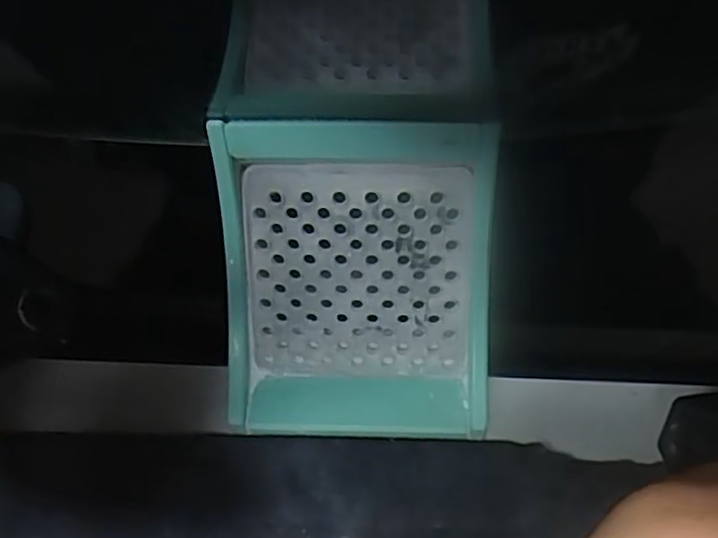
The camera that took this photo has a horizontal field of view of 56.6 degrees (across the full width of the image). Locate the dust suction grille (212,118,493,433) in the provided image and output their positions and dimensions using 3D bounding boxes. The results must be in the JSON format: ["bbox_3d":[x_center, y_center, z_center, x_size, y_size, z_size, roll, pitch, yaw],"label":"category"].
[{"bbox_3d":[-0.002,0.007,0.188,0.074,0.095,0.014,2,20,4],"label":"dust suction grille"}]

